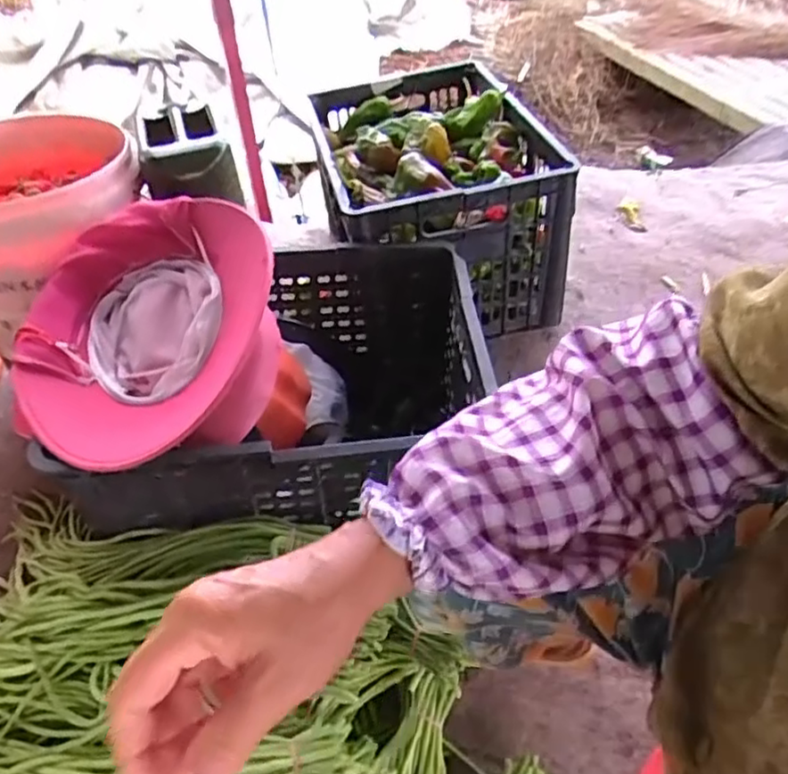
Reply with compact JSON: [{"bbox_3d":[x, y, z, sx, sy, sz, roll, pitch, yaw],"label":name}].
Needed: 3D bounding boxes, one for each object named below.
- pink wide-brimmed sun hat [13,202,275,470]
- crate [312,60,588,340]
[{"bbox_3d":[-0.271,-0.065,0.700,0.276,0.128,0.319,-6,50,-3],"label":"pink wide-brimmed sun hat"},{"bbox_3d":[0.058,-0.377,1.207,0.378,0.280,0.581,-12,50,-8],"label":"crate"}]

